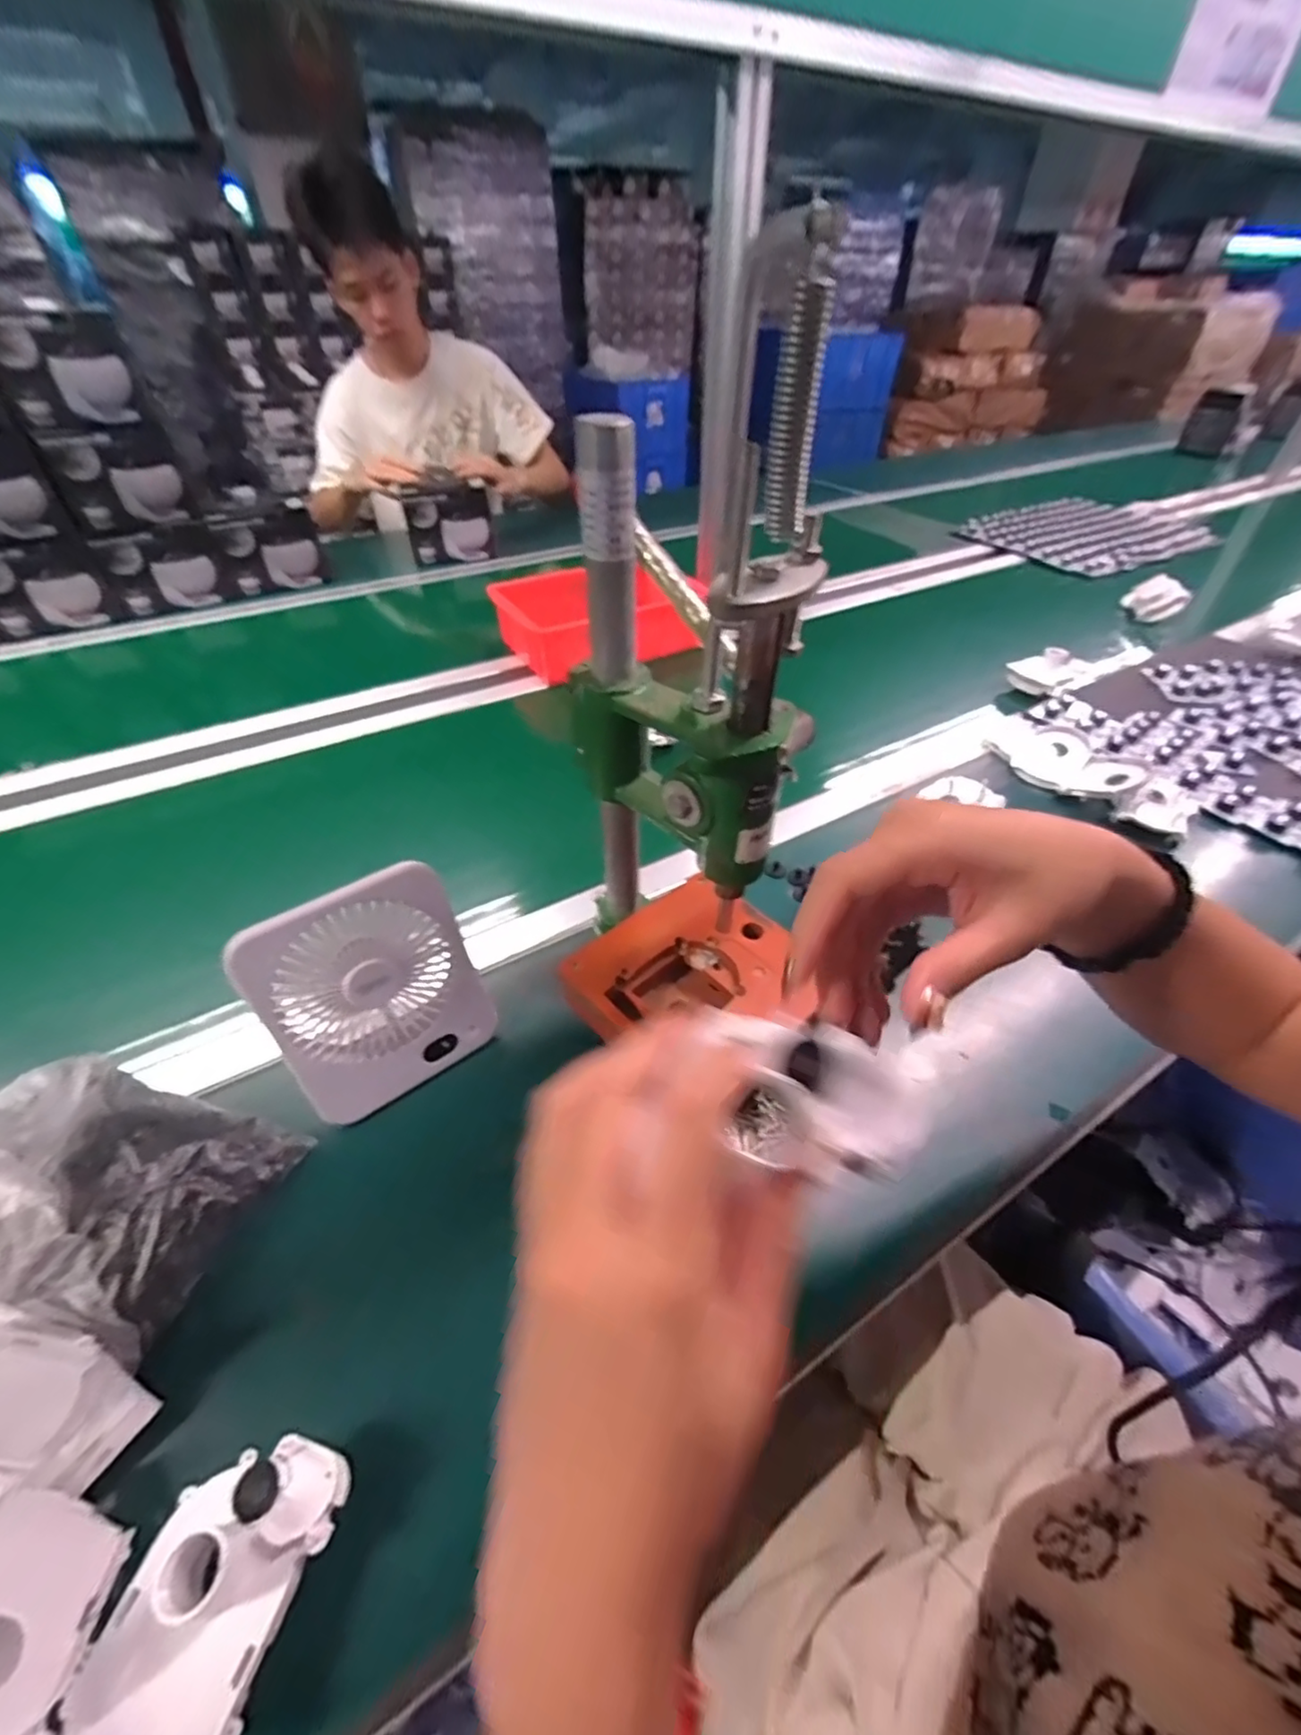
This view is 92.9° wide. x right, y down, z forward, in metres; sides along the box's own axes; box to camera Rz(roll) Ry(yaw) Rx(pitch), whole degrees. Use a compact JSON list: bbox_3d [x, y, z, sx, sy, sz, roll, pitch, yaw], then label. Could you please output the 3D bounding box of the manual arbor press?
[{"bbox_3d":[0.020,-0.057,0.354,0.157,0.372,0.136,5,44,5],"label":"manual arbor press"}]

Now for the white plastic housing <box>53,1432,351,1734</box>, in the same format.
[{"bbox_3d":[-0.191,0.309,0.265,0.070,0.028,0.104,13,45,13],"label":"white plastic housing"}]

